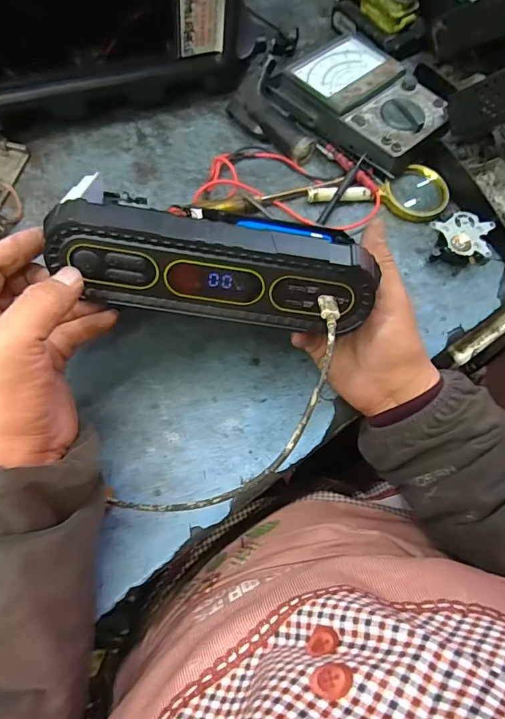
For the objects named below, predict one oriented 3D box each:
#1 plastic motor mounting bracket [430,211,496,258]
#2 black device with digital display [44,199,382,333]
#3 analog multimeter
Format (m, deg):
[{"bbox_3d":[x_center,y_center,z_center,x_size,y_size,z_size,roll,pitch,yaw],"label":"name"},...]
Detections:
[{"bbox_3d":[0.206,-0.126,0.439,0.057,0.012,0.050,13,70,10],"label":"plastic motor mounting bracket"},{"bbox_3d":[-0.022,-0.058,0.294,0.206,0.059,0.041,7,67,-6],"label":"black device with digital display"},{"bbox_3d":[0.122,-0.291,0.501,0.127,0.044,0.186,-40,75,-17],"label":"analog multimeter"}]

